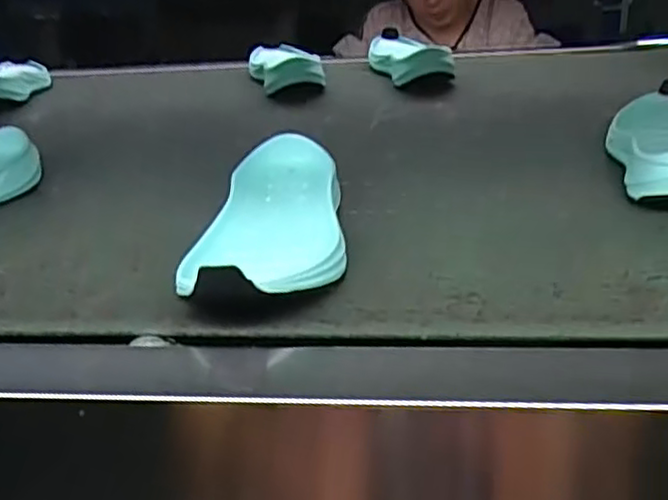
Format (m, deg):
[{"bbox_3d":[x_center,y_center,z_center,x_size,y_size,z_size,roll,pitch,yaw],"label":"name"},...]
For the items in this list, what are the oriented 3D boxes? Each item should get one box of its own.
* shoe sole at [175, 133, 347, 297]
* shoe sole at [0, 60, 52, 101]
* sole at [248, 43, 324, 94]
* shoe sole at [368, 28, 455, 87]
[{"bbox_3d":[-0.038,-0.018,0.425,0.087,0.042,0.196,-3,25,1],"label":"shoe sole"},{"bbox_3d":[-0.422,-0.225,0.919,0.067,0.044,0.196,-8,31,-2],"label":"shoe sole"},{"bbox_3d":[-0.066,-0.239,0.901,0.078,0.039,0.192,-9,26,-10],"label":"sole"},{"bbox_3d":[0.092,-0.246,0.890,0.074,0.043,0.200,-7,26,-6],"label":"shoe sole"}]

